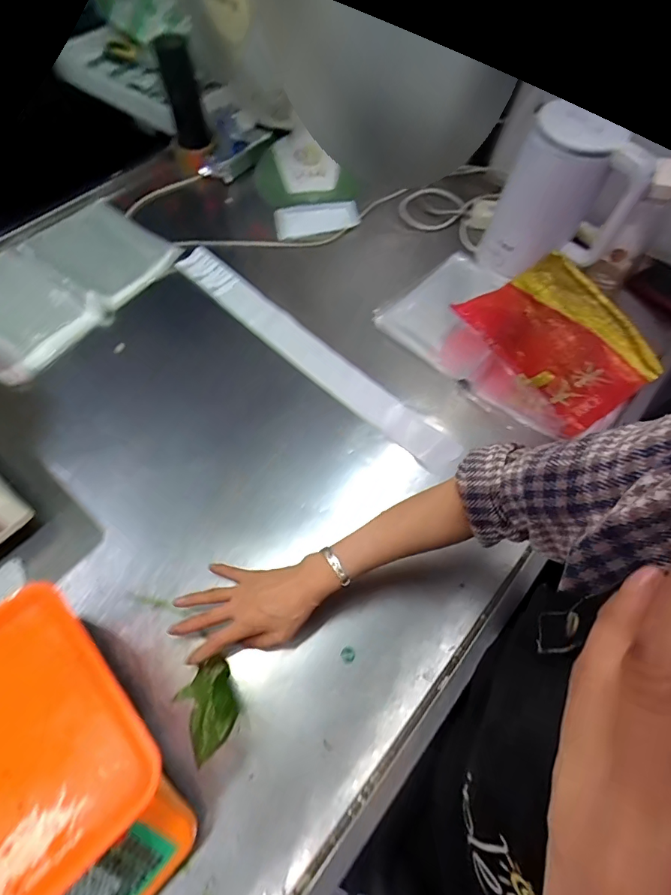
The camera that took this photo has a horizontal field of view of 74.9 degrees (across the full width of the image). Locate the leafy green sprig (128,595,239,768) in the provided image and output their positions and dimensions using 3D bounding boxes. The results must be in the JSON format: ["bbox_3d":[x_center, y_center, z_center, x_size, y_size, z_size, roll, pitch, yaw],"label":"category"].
[{"bbox_3d":[-0.170,0.242,0.505,0.064,0.018,0.196,-31,61,-15],"label":"leafy green sprig"}]

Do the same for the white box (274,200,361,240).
[{"bbox_3d":[-0.037,-0.424,0.811,0.173,0.052,0.020,8,61,29],"label":"white box"}]

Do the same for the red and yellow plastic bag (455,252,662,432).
[{"bbox_3d":[0.339,-0.172,0.674,0.205,0.098,0.279,-39,71,-19],"label":"red and yellow plastic bag"}]

